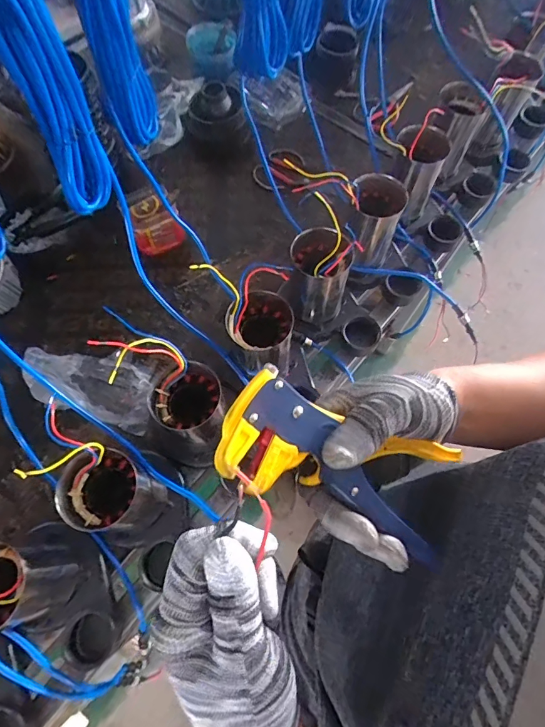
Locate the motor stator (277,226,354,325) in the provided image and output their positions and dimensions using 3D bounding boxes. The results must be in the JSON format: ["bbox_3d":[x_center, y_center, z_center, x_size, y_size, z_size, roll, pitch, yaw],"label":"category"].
[{"bbox_3d":[0.073,-0.136,0.675,0.095,0.142,0.084,17,68,5],"label":"motor stator"}]

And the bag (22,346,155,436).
[{"bbox_3d":[-0.304,0.026,0.696,0.217,0.040,0.121,16,68,5],"label":"bag"}]

